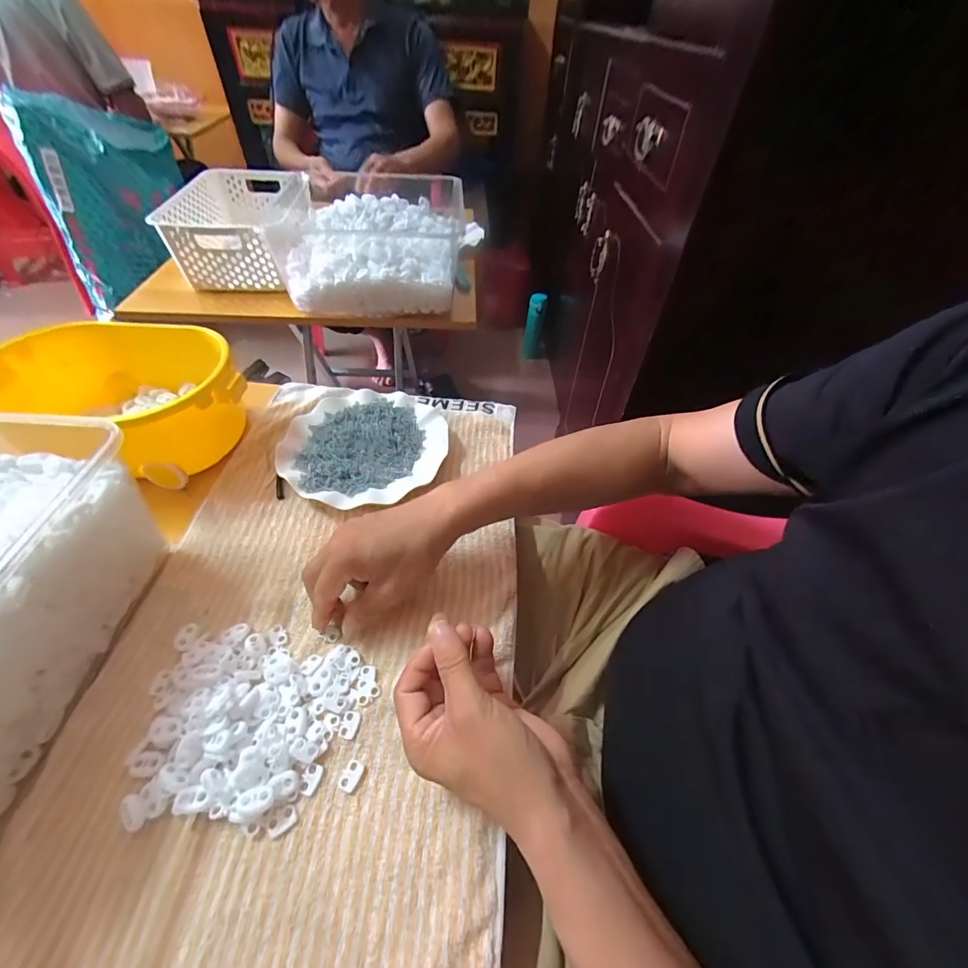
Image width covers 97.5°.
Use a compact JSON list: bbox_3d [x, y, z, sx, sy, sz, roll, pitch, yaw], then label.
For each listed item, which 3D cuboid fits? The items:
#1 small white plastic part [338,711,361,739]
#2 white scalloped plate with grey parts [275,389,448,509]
[{"bbox_3d":[-0.101,0.180,0.318,0.013,0.004,0.018,8,49,3],"label":"small white plastic part"},{"bbox_3d":[-0.137,-0.044,0.496,0.175,0.023,0.181,2,49,-2],"label":"white scalloped plate with grey parts"}]

